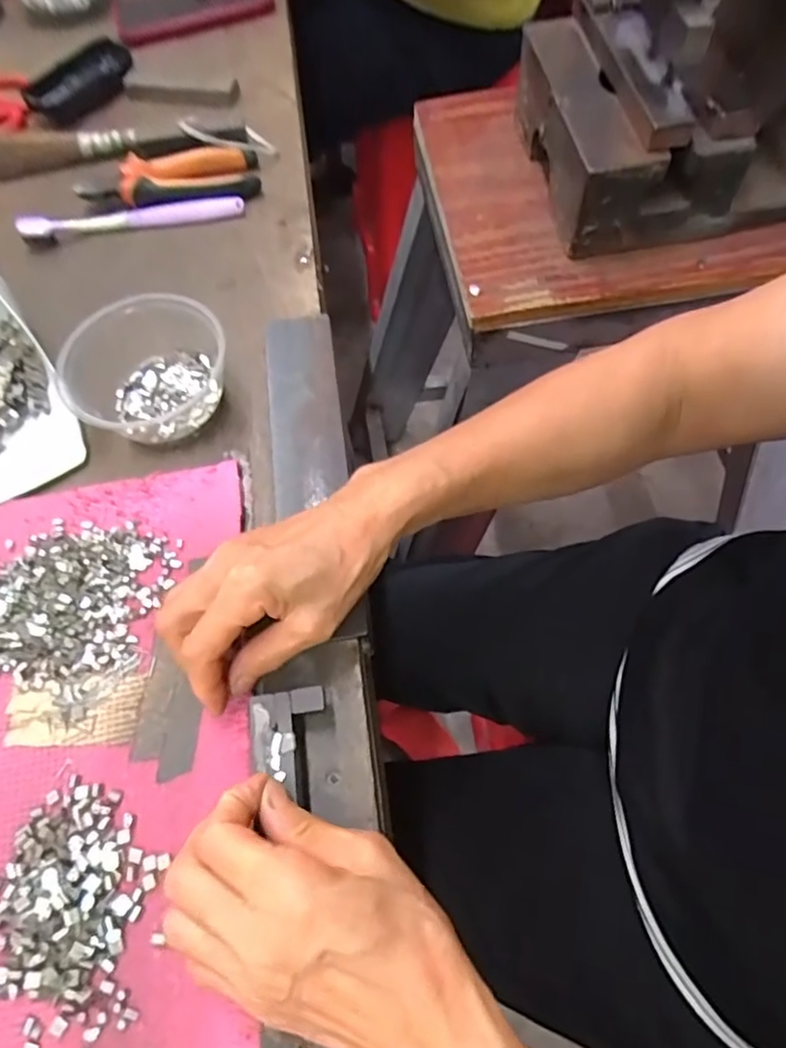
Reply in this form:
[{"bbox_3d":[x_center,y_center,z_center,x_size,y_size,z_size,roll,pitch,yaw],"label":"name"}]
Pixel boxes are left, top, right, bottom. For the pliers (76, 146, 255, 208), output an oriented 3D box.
[{"bbox_3d":[-0.192,-0.295,0.523,0.150,0.026,0.058,-6,64,2],"label":"pliers"}]

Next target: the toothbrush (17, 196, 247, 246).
[{"bbox_3d":[-0.220,-0.257,0.517,0.187,0.018,0.010,-8,64,1],"label":"toothbrush"}]

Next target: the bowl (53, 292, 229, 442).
[{"bbox_3d":[-0.166,-0.107,0.415,0.103,0.057,0.094,-2,64,4],"label":"bowl"}]

